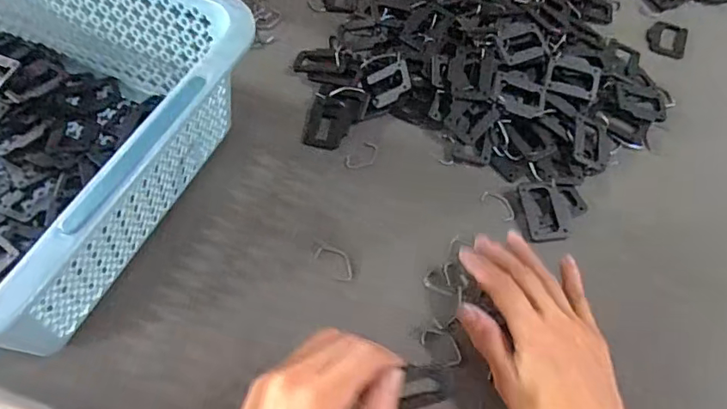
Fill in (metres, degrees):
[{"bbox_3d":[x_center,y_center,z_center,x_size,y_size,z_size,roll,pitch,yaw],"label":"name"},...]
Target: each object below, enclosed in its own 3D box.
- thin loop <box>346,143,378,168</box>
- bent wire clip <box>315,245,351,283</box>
[{"bbox_3d":[0.000,-0.042,0.452,0.033,0.004,0.019,-40,68,-23],"label":"thin loop"},{"bbox_3d":[-0.021,0.044,0.396,0.020,0.004,0.035,-34,65,-21],"label":"bent wire clip"}]

